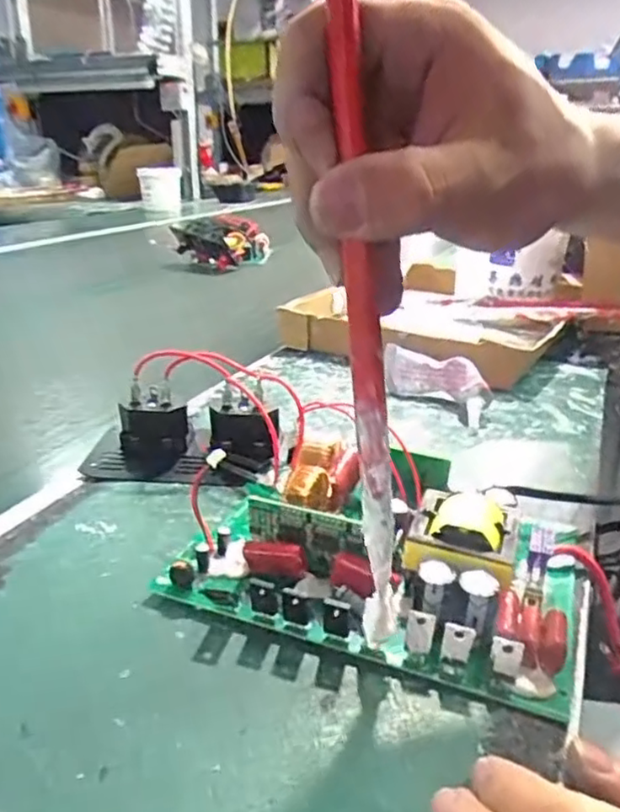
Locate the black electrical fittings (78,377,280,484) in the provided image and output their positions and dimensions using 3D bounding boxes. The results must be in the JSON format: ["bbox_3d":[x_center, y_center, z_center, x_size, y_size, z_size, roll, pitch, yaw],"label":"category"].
[{"bbox_3d":[-0.077,0.018,0.388,0.115,0.042,0.049,4,22,8],"label":"black electrical fittings"}]

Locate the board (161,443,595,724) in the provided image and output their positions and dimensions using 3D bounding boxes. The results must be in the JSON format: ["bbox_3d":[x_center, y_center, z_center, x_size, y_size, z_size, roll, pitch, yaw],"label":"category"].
[{"bbox_3d":[0.028,0.059,0.298,0.186,0.036,0.128,11,24,24],"label":"board"}]

